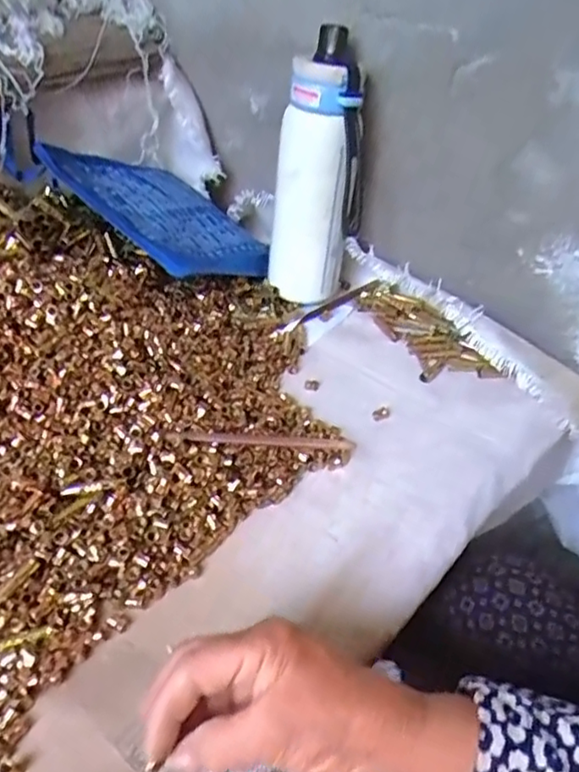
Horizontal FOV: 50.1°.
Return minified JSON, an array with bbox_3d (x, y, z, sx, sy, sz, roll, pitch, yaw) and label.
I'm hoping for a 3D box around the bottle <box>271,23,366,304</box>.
[{"bbox_3d":[0.024,-0.178,0.575,0.073,0.243,0.068,-9,41,-10],"label":"bottle"}]

